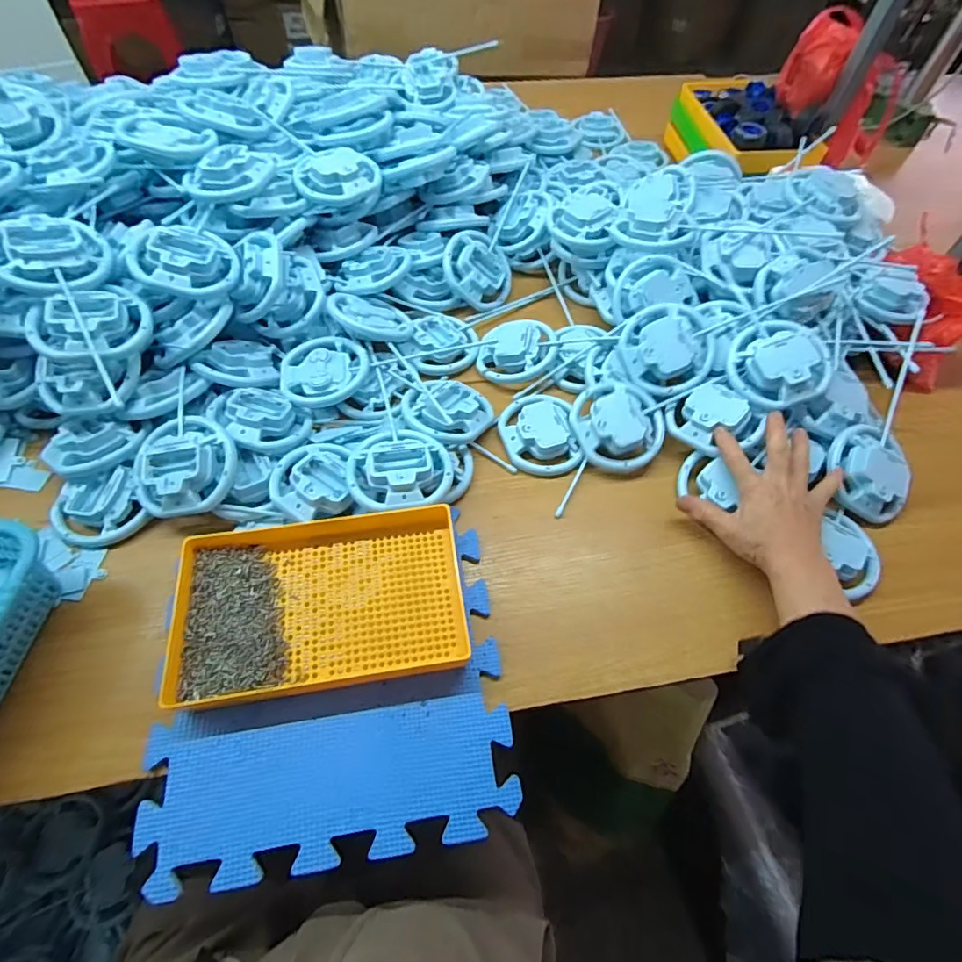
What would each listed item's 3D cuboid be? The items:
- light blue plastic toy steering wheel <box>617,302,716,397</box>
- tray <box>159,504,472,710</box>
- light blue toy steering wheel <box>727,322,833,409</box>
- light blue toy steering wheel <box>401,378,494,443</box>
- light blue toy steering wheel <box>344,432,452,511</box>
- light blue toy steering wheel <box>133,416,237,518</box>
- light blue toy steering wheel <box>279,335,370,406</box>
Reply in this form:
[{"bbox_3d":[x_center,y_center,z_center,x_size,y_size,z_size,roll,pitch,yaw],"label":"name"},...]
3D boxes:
[{"bbox_3d":[0.209,-0.152,0.580,0.100,0.022,0.102,24,90,14],"label":"light blue plastic toy steering wheel"},{"bbox_3d":[-0.139,0.104,0.459,0.240,0.029,0.150,-7,60,-7],"label":"tray"},{"bbox_3d":[0.322,-0.125,0.555,0.105,0.045,0.105,-3,71,10],"label":"light blue toy steering wheel"},{"bbox_3d":[-0.036,-0.079,0.576,0.095,0.028,0.084,-16,61,-12],"label":"light blue toy steering wheel"},{"bbox_3d":[-0.081,-0.011,0.519,0.105,0.044,0.095,0,59,-3],"label":"light blue toy steering wheel"},{"bbox_3d":[-0.293,-0.014,0.504,0.102,0.042,0.102,-4,64,9],"label":"light blue toy steering wheel"},{"bbox_3d":[-0.179,-0.128,0.593,0.094,0.025,0.099,1,59,-2],"label":"light blue toy steering wheel"}]

